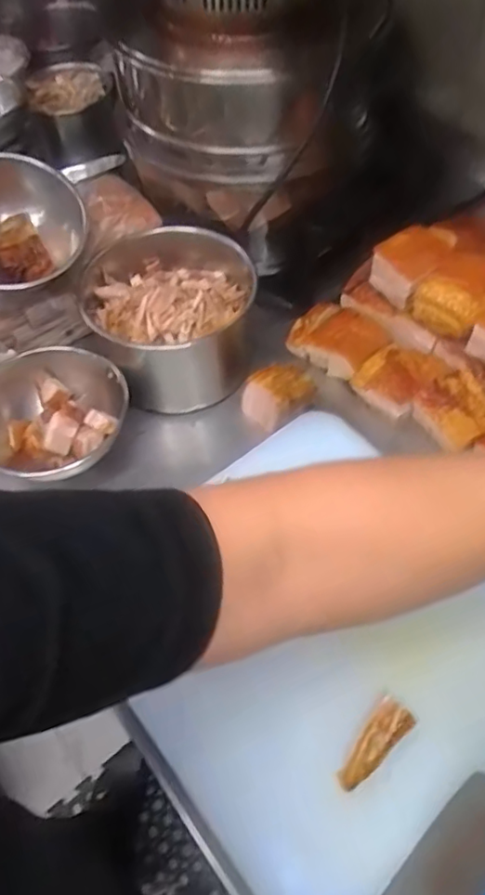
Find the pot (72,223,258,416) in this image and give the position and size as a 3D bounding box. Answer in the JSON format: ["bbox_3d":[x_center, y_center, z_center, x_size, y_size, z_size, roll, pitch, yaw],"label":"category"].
[{"bbox_3d":[-0.085,-0.152,0.707,0.198,0.116,0.192,-1,57,2],"label":"pot"}]

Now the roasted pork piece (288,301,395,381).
[{"bbox_3d":[0.119,-0.129,0.723,0.087,0.031,0.103,-39,63,-20],"label":"roasted pork piece"}]

